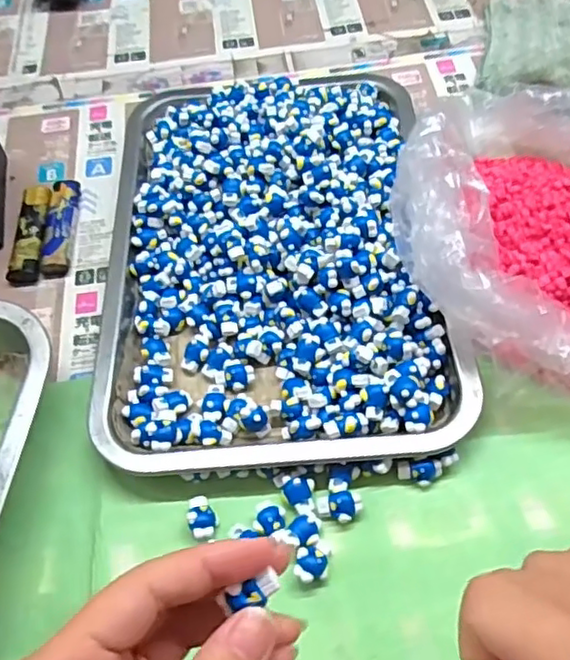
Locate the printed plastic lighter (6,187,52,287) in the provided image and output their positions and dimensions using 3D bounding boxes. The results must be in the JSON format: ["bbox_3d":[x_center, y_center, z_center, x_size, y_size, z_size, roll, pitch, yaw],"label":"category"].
[{"bbox_3d":[-0.177,-0.067,0.437,0.023,0.013,0.081,-6,57,1],"label":"printed plastic lighter"}]

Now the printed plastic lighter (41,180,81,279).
[{"bbox_3d":[-0.156,-0.073,0.438,0.019,0.014,0.081,-6,57,1],"label":"printed plastic lighter"}]

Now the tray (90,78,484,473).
[{"bbox_3d":[-0.009,-0.059,0.397,0.203,0.041,0.292,-4,57,2],"label":"tray"}]

